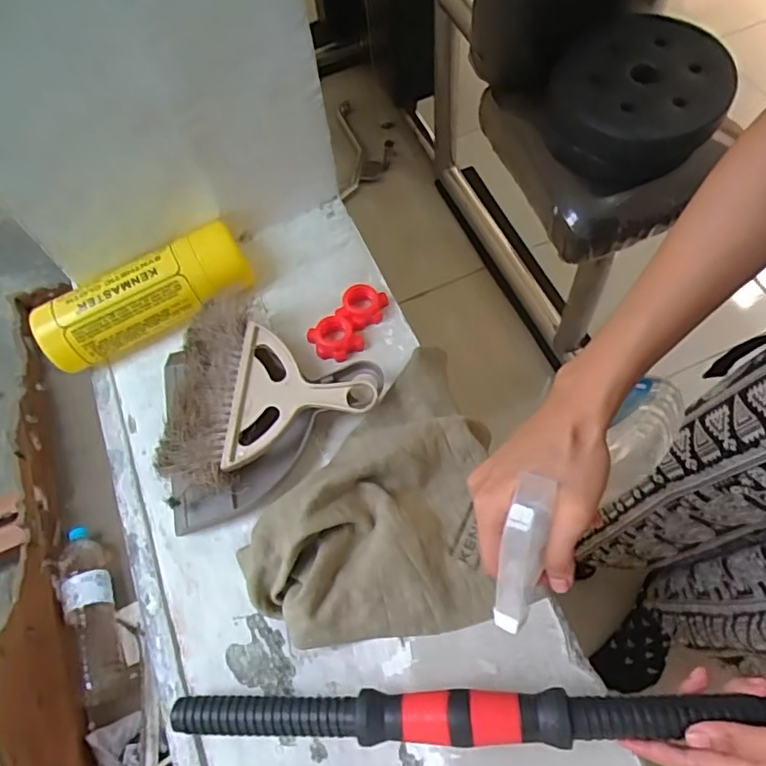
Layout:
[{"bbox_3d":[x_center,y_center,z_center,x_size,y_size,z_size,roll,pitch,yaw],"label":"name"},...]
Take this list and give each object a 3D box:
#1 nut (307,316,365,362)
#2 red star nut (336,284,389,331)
[{"bbox_3d":[-0.045,-0.042,0.538,0.040,0.023,0.043,-33,66,-14],"label":"nut"},{"bbox_3d":[-0.020,-0.071,0.550,0.039,0.020,0.042,20,65,13],"label":"red star nut"}]

